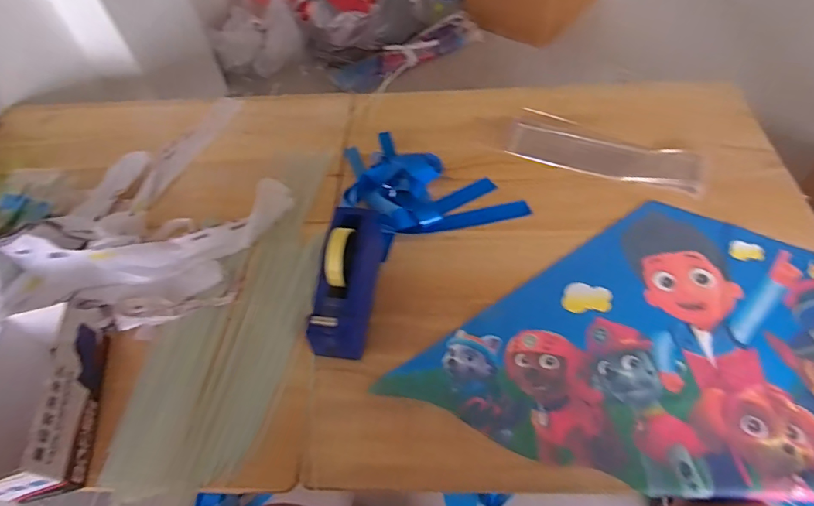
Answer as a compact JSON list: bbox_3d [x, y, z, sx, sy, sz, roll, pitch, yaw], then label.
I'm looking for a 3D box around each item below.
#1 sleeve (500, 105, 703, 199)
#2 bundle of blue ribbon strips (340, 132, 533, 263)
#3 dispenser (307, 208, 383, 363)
[{"bbox_3d":[0.365,-0.191,0.865,0.335,0.021,0.116,19,57,16],"label":"sleeve"},{"bbox_3d":[0.014,-0.124,0.822,0.247,0.028,0.295,-29,57,-17],"label":"bundle of blue ribbon strips"},{"bbox_3d":[-0.083,0.031,0.661,0.070,0.112,0.213,4,54,6],"label":"dispenser"}]

